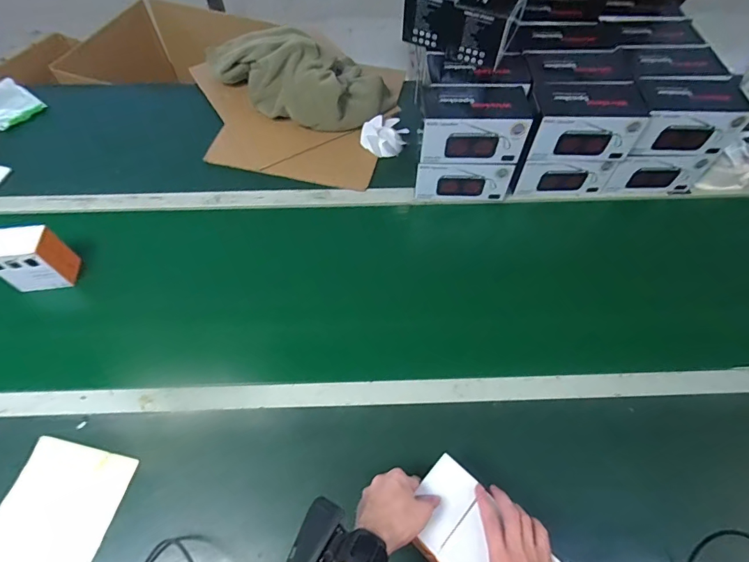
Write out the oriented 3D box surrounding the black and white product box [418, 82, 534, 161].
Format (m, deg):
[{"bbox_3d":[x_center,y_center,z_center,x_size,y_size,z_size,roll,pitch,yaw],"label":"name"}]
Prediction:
[{"bbox_3d":[0.194,-0.328,0.838,0.199,0.098,0.165,2,58,2],"label":"black and white product box"}]

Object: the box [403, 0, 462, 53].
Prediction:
[{"bbox_3d":[0.140,-0.582,0.869,0.113,0.108,0.228,17,59,11],"label":"box"}]

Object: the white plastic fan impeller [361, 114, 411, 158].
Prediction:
[{"bbox_3d":[0.025,-0.343,0.996,0.107,0.037,0.110,5,58,4],"label":"white plastic fan impeller"}]

